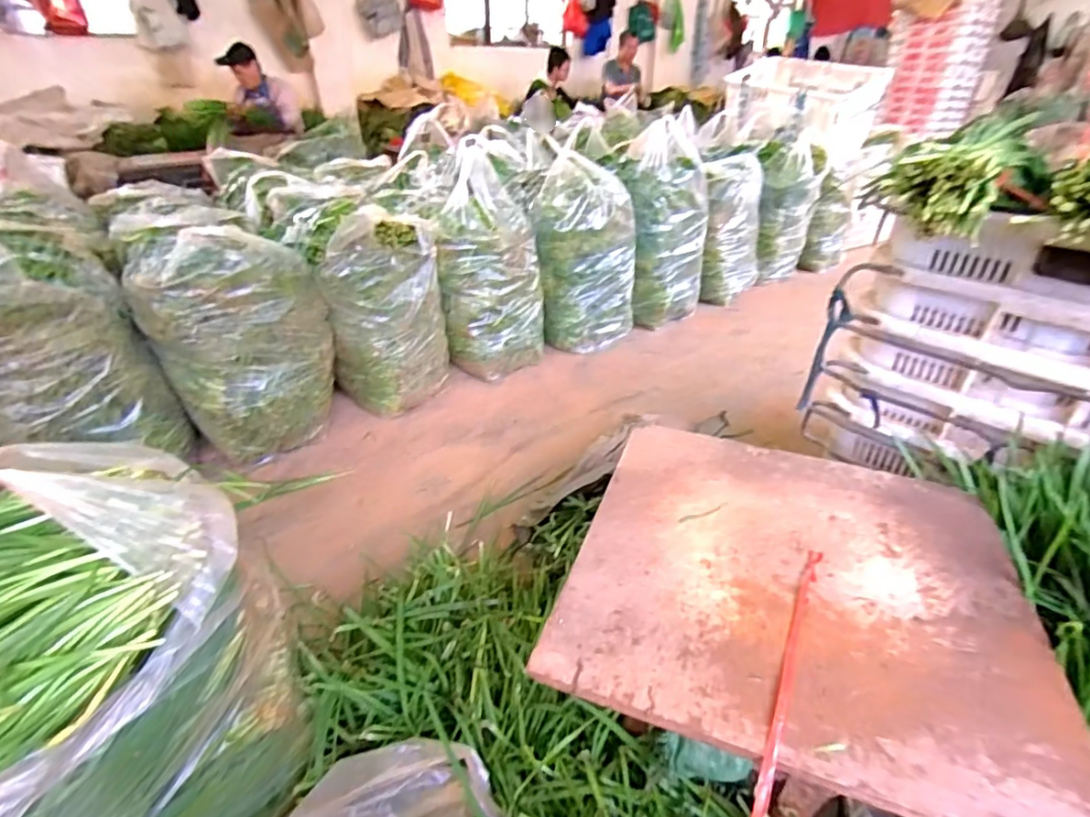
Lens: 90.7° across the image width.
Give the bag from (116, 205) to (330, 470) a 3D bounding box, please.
[{"bbox_3d":[-0.750,-0.186,1.329,0.357,0.494,0.440,-22,39,-31],"label":"bag"}]

